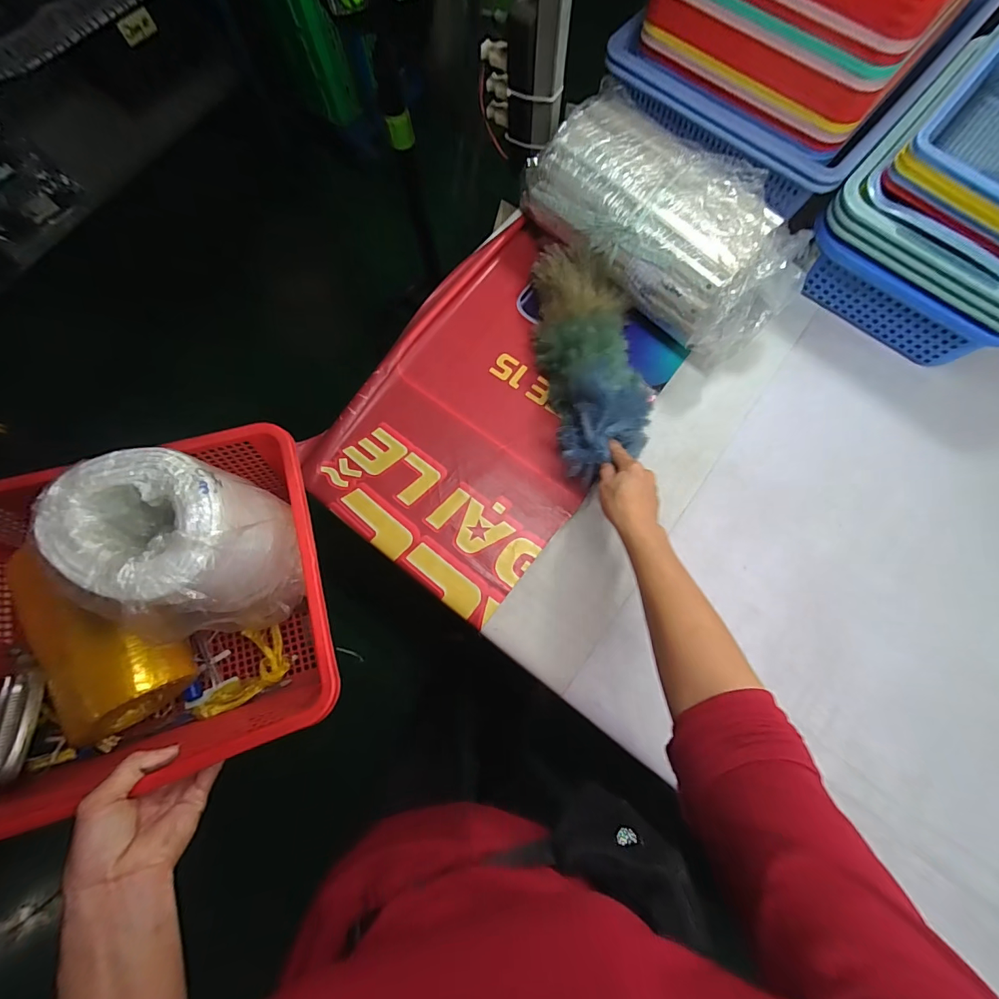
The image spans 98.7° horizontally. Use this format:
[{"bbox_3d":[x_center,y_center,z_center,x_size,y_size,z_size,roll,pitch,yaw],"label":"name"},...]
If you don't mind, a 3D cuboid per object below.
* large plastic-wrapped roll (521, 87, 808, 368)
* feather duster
[{"bbox_3d":[0.237,-0.390,0.606,0.218,0.138,0.378,-44,79,-8],"label":"large plastic-wrapped roll"},{"bbox_3d":[0.125,-0.197,0.594,0.127,0.083,0.334,-4,75,-1],"label":"feather duster"}]

